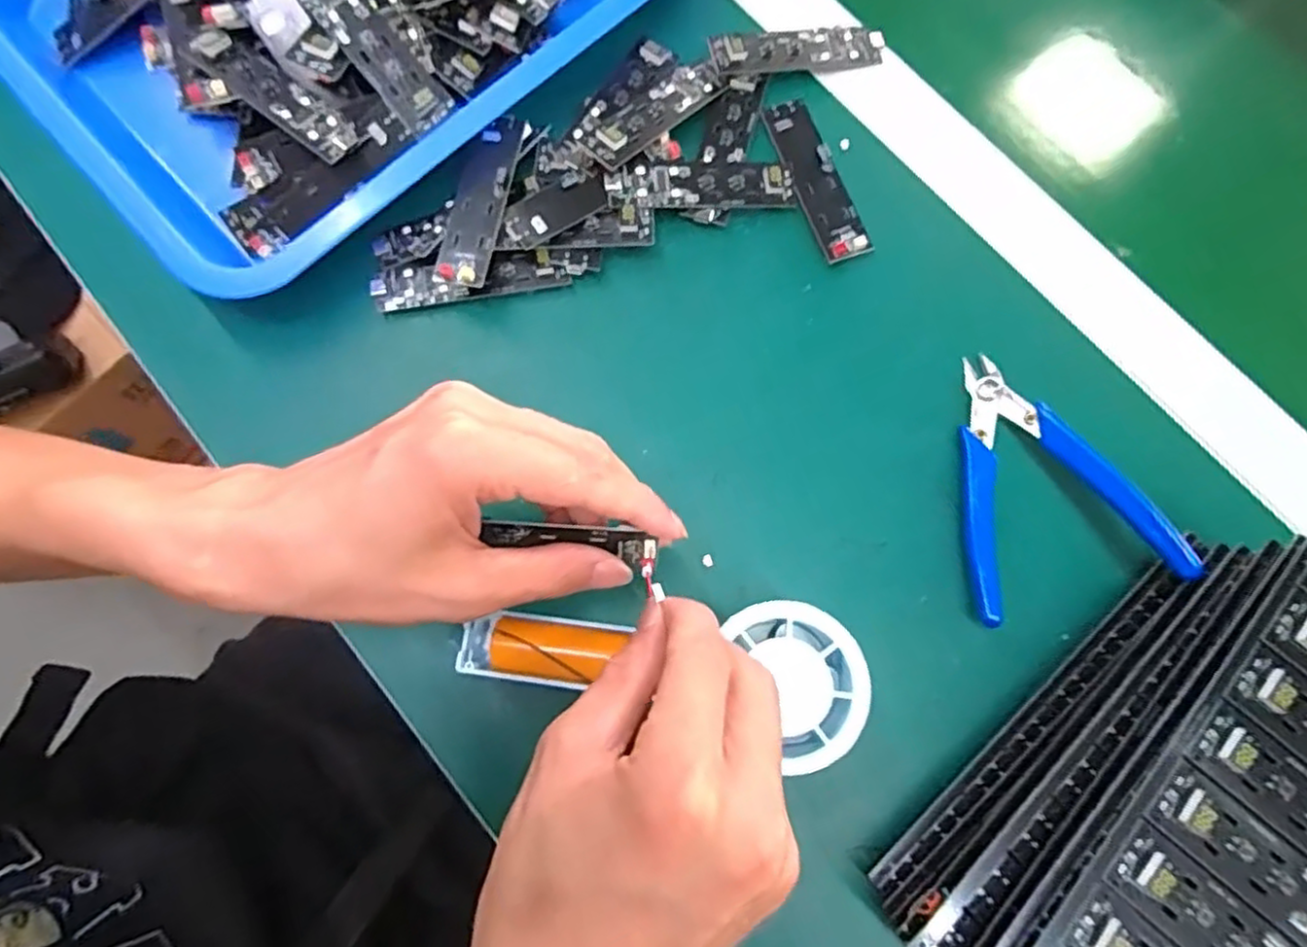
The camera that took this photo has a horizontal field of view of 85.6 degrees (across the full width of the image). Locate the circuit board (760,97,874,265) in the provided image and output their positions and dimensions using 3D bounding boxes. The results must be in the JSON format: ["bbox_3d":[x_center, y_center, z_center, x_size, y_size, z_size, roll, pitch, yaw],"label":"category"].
[{"bbox_3d":[0.079,-0.146,0.347,0.024,0.007,0.091,-18,79,-4],"label":"circuit board"}]

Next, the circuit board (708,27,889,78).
[{"bbox_3d":[0.075,-0.216,0.361,0.092,0.008,0.023,-11,92,-13],"label":"circuit board"}]

